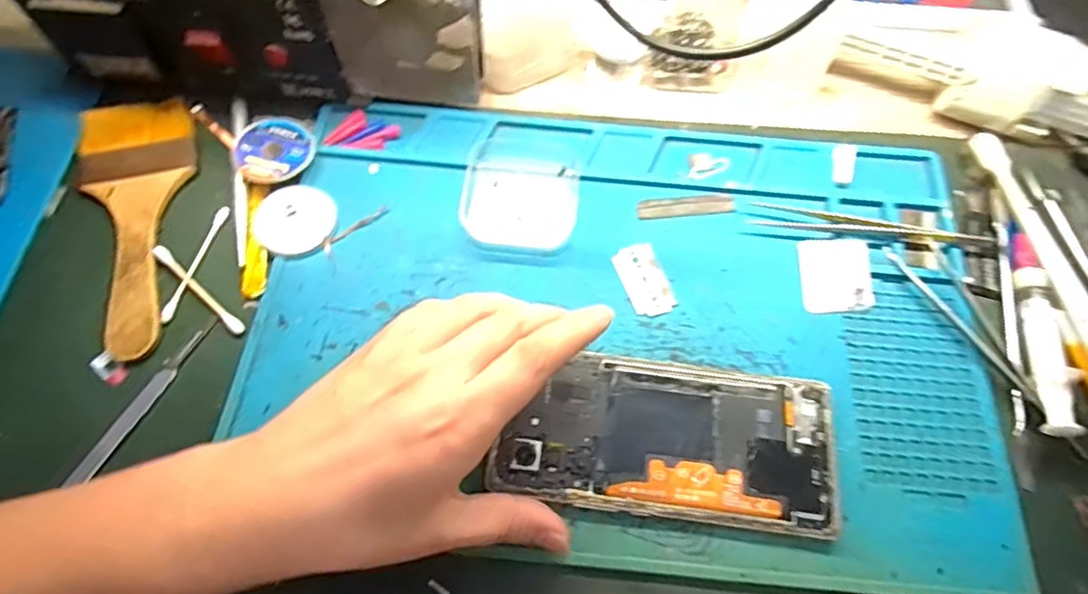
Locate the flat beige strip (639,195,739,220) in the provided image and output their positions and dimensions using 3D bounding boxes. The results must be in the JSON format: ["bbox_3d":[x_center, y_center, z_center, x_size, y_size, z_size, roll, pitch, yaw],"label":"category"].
[{"bbox_3d":[0.082,-0.053,0.336,0.056,0.004,0.013,-5,67,-4],"label":"flat beige strip"}]

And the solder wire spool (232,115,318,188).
[{"bbox_3d":[-0.157,-0.085,0.340,0.043,0.010,0.044,0,67,-1],"label":"solder wire spool"}]

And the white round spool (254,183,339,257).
[{"bbox_3d":[-0.138,-0.043,0.324,0.042,0.009,0.041,0,67,-1],"label":"white round spool"}]

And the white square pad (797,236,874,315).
[{"bbox_3d":[0.160,-0.012,0.318,0.038,0.005,0.043,1,67,-1],"label":"white square pad"}]

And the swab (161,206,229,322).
[{"bbox_3d":[-0.191,-0.019,0.317,0.006,0.005,0.072,16,67,5],"label":"swab"}]

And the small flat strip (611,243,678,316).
[{"bbox_3d":[0.055,-0.010,0.315,0.023,0.004,0.042,-18,68,-9],"label":"small flat strip"}]

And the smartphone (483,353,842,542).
[{"bbox_3d":[0.058,0.067,0.276,0.157,0.005,0.075,3,67,1],"label":"smartphone"}]

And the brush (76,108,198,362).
[{"bbox_3d":[-0.232,-0.041,0.321,0.063,0.010,0.155,-8,67,-5],"label":"brush"}]

